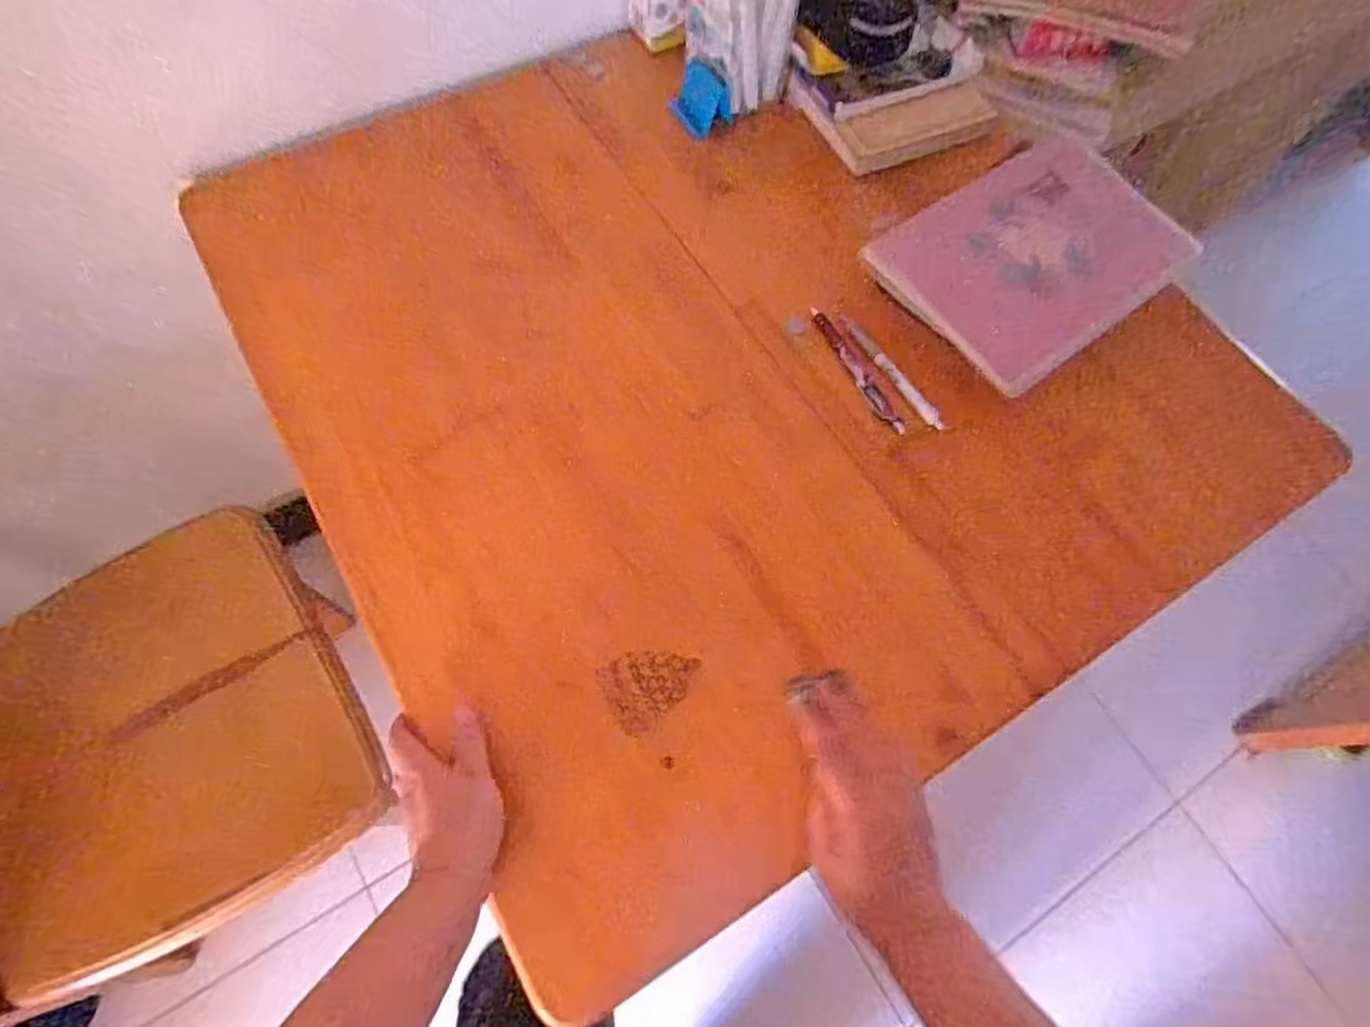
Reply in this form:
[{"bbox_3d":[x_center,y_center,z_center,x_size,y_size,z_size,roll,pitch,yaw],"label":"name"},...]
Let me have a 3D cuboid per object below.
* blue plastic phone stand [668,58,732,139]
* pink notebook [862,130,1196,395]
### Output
[{"bbox_3d":[0.015,-0.435,0.730,0.046,0.047,0.054,-39,76,-17],"label":"blue plastic phone stand"},{"bbox_3d":[0.314,-0.235,0.630,0.271,0.023,0.187,-34,74,-16],"label":"pink notebook"}]

